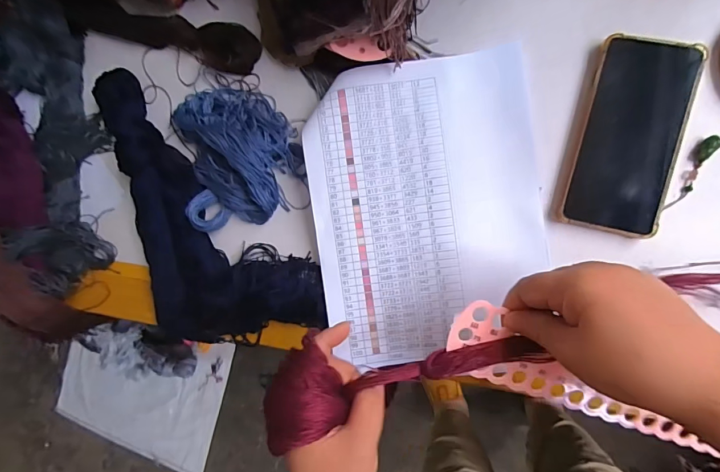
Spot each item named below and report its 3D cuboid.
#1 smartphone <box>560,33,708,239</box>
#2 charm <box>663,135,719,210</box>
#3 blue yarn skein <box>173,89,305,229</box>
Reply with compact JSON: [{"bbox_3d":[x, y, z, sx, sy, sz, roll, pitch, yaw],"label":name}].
[{"bbox_3d":[0.231,-0.085,0.339,0.079,0.011,0.163,14,95,11],"label":"smartphone"},{"bbox_3d":[0.280,-0.052,0.330,0.012,0.009,0.069,27,98,10],"label":"charm"},{"bbox_3d":[-0.120,-0.083,0.388,0.115,0.032,0.137,-11,90,12],"label":"blue yarn skein"}]

